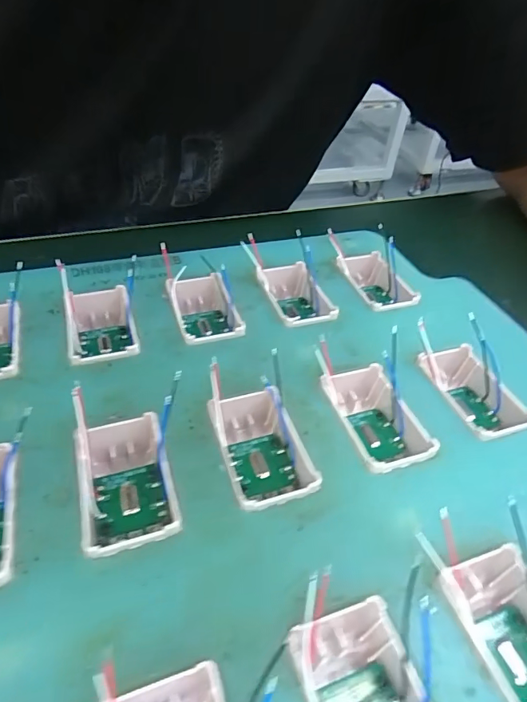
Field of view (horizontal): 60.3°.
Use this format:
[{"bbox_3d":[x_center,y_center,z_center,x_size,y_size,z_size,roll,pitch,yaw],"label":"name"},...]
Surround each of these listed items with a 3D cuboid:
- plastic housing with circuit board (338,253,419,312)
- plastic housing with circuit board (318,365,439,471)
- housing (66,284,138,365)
[{"bbox_3d":[0.040,-0.024,0.169,0.019,0.012,0.034,-11,45,-17],"label":"plastic housing with circuit board"},{"bbox_3d":[0.029,0.019,0.123,0.019,0.012,0.033,-11,45,-17],"label":"plastic housing with circuit board"},{"bbox_3d":[-0.050,-0.007,0.141,0.019,0.011,0.035,-11,45,-17],"label":"housing"}]

